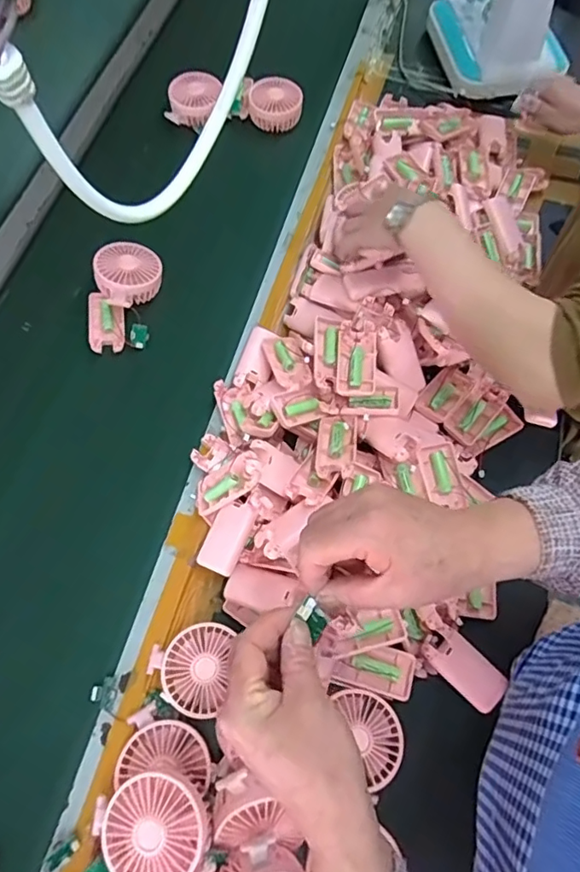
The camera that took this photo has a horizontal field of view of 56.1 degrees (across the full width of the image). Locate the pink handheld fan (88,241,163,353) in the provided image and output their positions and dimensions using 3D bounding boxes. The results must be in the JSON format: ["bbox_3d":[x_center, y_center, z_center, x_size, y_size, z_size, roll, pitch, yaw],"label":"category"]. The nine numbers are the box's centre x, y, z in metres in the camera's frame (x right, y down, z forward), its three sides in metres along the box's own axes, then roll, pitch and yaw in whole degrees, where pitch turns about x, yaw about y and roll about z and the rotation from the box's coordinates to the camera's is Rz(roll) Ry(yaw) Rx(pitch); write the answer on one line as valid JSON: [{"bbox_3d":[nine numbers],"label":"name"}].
[{"bbox_3d":[-0.234,-0.193,0.734,0.077,0.053,0.147,22,71,8],"label":"pink handheld fan"}]

